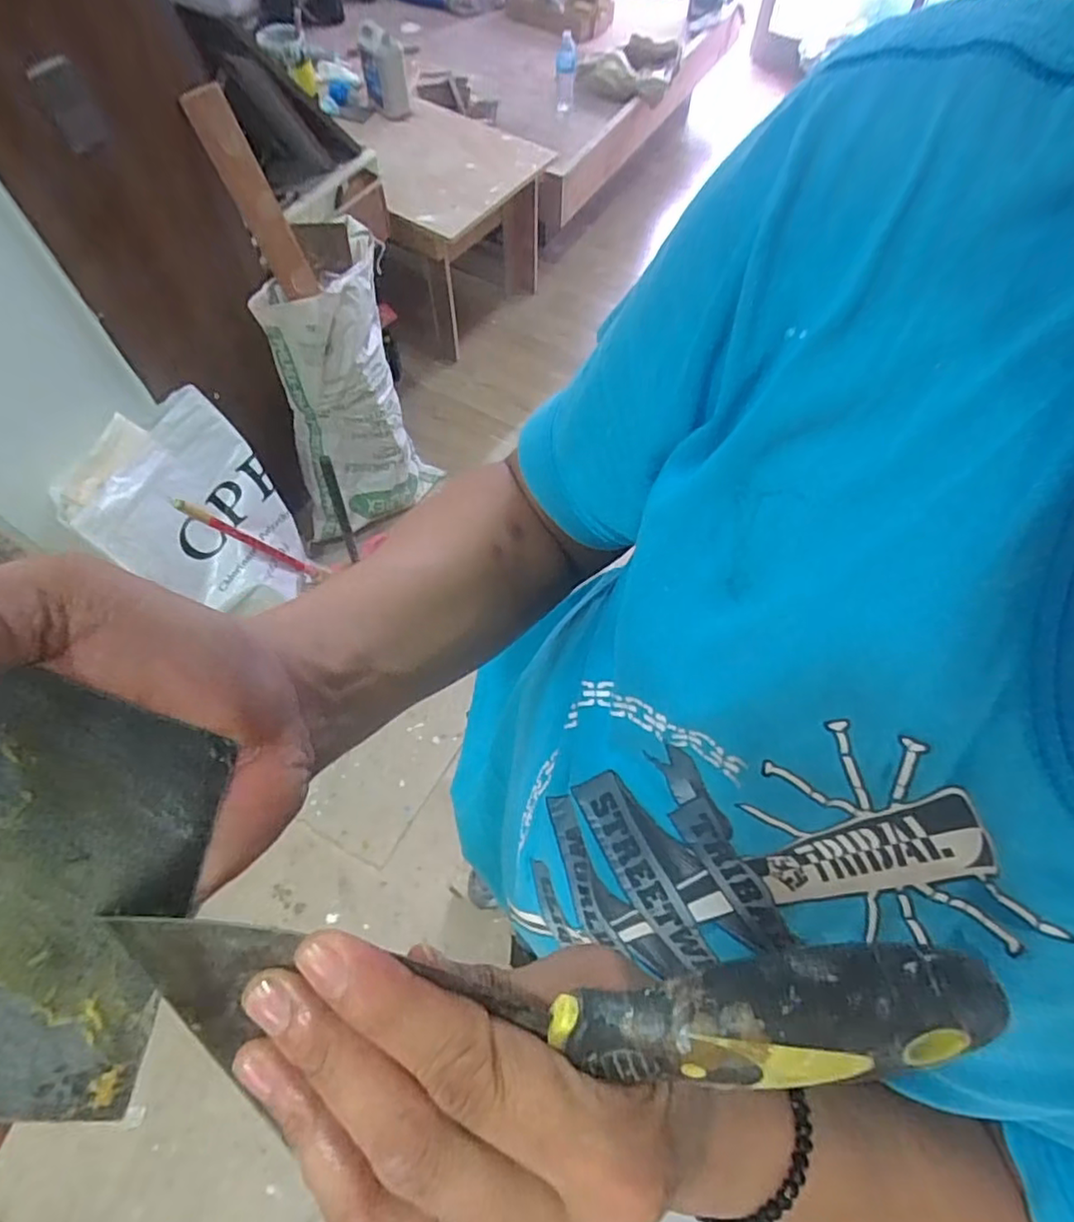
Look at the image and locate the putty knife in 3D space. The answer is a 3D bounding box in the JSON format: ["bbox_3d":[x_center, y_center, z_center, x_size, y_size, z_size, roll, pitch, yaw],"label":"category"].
[{"bbox_3d":[0.000,0.097,0.157,0.211,0.028,0.030,0,62,5],"label":"putty knife"}]

